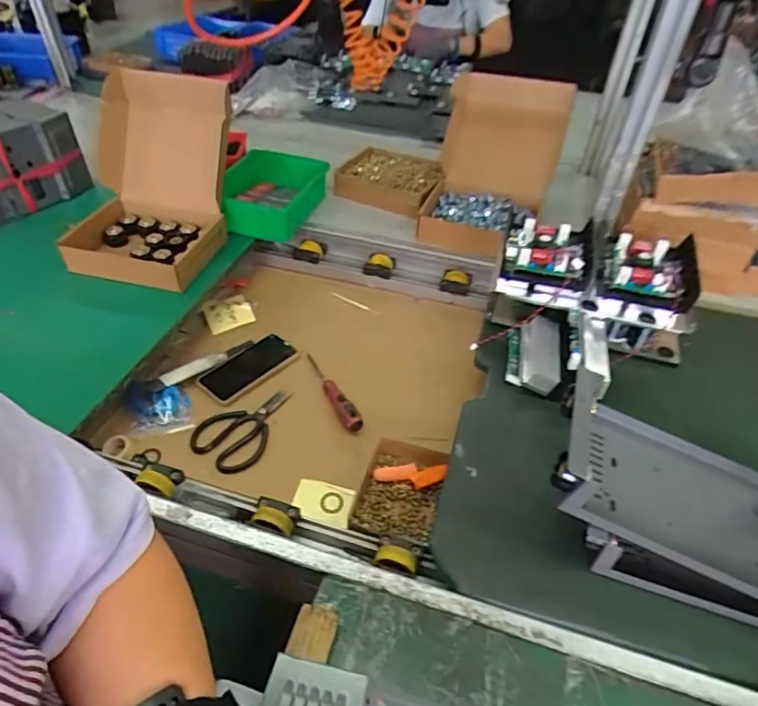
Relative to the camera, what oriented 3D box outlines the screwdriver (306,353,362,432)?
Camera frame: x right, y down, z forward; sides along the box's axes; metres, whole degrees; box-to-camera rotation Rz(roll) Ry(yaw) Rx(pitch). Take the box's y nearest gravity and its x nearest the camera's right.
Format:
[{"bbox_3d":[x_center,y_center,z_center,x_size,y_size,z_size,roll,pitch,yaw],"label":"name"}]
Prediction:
[{"bbox_3d":[-0.077,0.049,0.788,0.020,0.030,0.186,-20,48,-22],"label":"screwdriver"}]

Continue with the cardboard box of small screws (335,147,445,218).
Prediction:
[{"bbox_3d":[0.021,-0.370,1.087,0.213,0.059,0.170,18,45,16],"label":"cardboard box of small screws"}]

